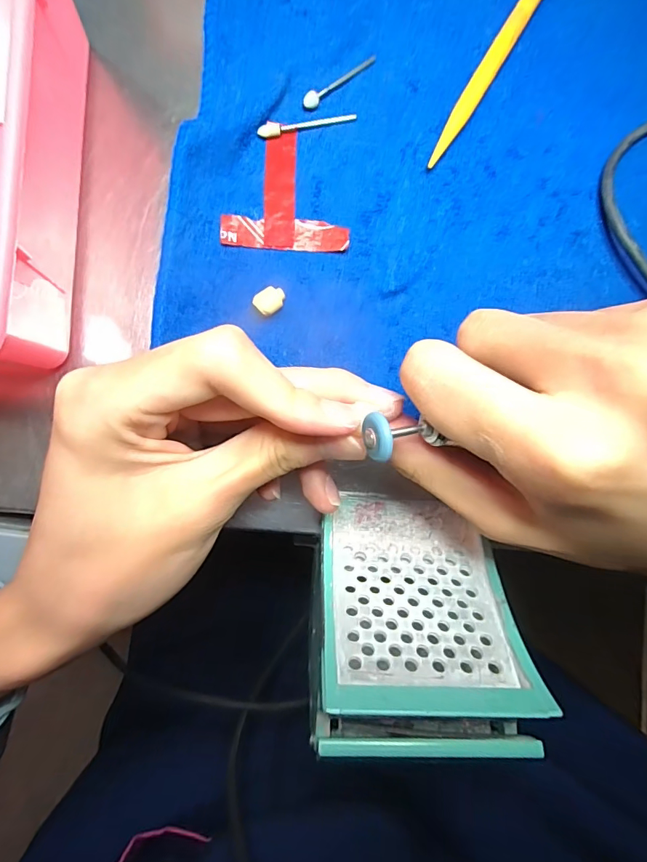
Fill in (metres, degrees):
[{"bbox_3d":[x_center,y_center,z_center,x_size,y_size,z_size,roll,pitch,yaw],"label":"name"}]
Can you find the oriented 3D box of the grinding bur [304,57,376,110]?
[{"bbox_3d":[0.008,-0.164,0.207,0.043,0.005,0.006,-38,89,-4],"label":"grinding bur"}]

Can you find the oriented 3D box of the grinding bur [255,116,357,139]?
[{"bbox_3d":[-0.007,-0.143,0.206,0.047,0.004,0.005,-13,87,-4],"label":"grinding bur"}]

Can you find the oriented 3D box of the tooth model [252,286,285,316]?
[{"bbox_3d":[-0.024,-0.059,0.202,0.014,0.008,0.010,-44,90,-5],"label":"tooth model"}]

